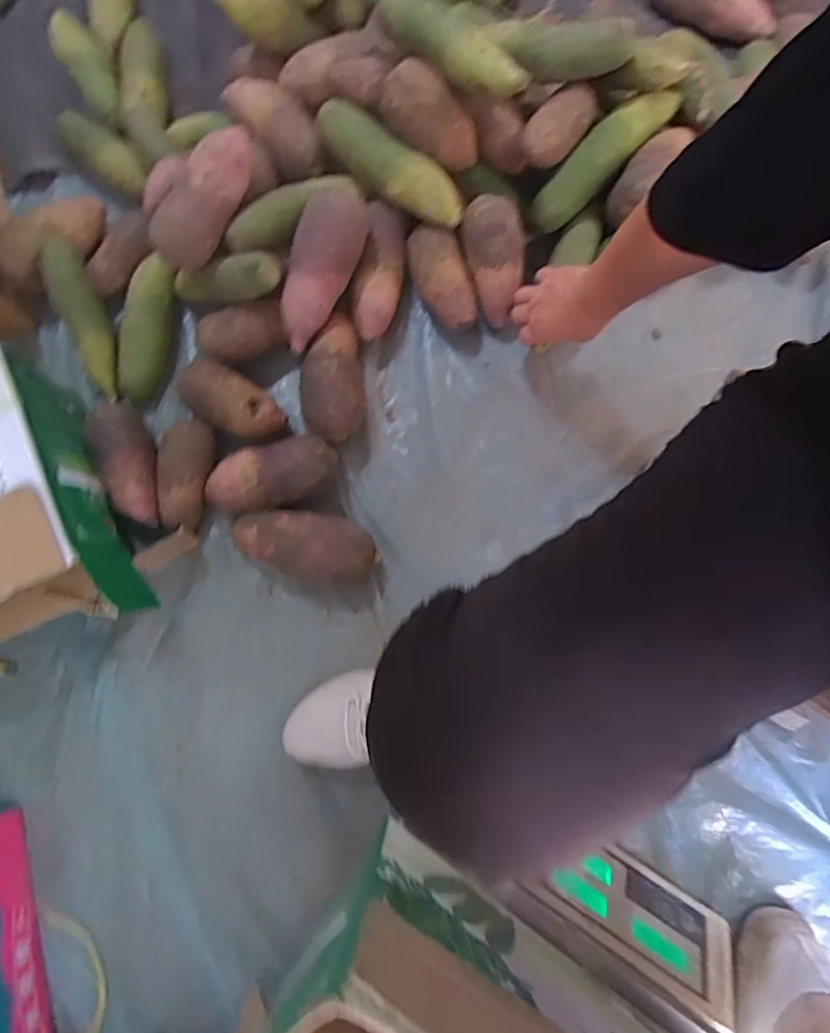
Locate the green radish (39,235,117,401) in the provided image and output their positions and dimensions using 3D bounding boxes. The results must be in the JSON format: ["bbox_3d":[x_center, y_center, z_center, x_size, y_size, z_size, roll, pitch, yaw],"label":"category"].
[{"bbox_3d":[-0.408,-0.246,0.673,0.047,0.044,0.197,-15,102,-2],"label":"green radish"}]

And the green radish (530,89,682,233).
[{"bbox_3d":[0.232,-0.442,0.666,0.218,0.051,0.052,-44,81,-7],"label":"green radish"}]

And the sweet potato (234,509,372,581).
[{"bbox_3d":[-0.129,0.033,0.633,0.163,0.065,0.077,6,79,2],"label":"sweet potato"}]

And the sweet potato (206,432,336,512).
[{"bbox_3d":[-0.170,-0.046,0.648,0.159,0.066,0.071,-16,79,-2],"label":"sweet potato"}]

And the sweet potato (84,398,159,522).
[{"bbox_3d":[-0.338,-0.063,0.652,0.068,0.059,0.153,-30,80,-5],"label":"sweet potato"}]

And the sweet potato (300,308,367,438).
[{"bbox_3d":[-0.102,-0.173,0.676,0.076,0.077,0.158,-9,79,-1],"label":"sweet potato"}]

